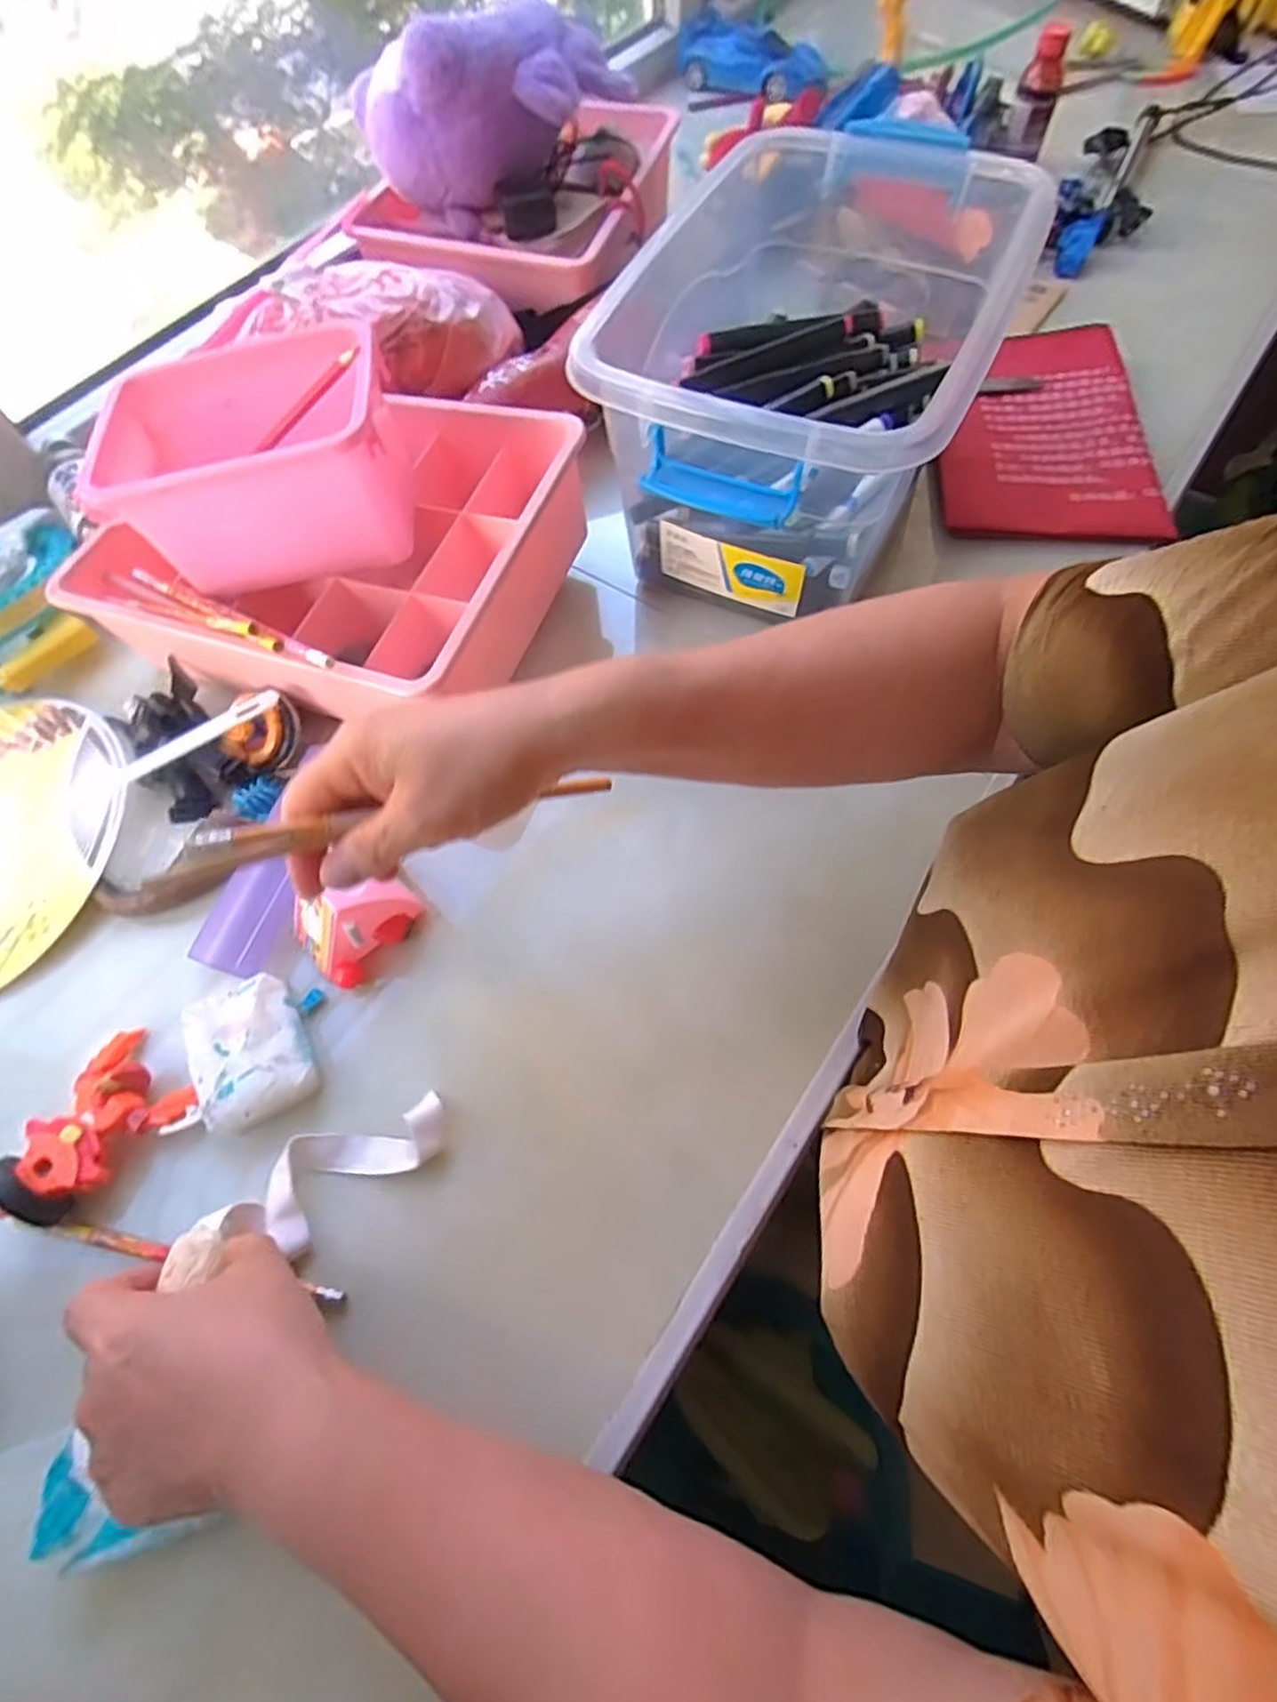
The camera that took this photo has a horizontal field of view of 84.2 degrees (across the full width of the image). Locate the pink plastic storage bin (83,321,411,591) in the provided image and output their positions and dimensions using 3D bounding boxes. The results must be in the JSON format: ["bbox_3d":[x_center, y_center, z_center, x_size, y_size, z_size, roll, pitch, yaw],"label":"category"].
[{"bbox_3d":[-0.232,-0.246,0.438,0.161,0.082,0.128,-8,65,-1],"label":"pink plastic storage bin"}]

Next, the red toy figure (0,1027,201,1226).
[{"bbox_3d":[-0.287,0.145,0.370,0.071,0.034,0.082,31,70,16],"label":"red toy figure"}]

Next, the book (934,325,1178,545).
[{"bbox_3d":[0.332,-0.348,0.585,0.164,0.026,0.236,5,65,5],"label":"book"}]

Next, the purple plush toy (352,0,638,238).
[{"bbox_3d":[-0.126,-0.632,0.608,0.237,0.125,0.118,-4,65,1],"label":"purple plush toy"}]

